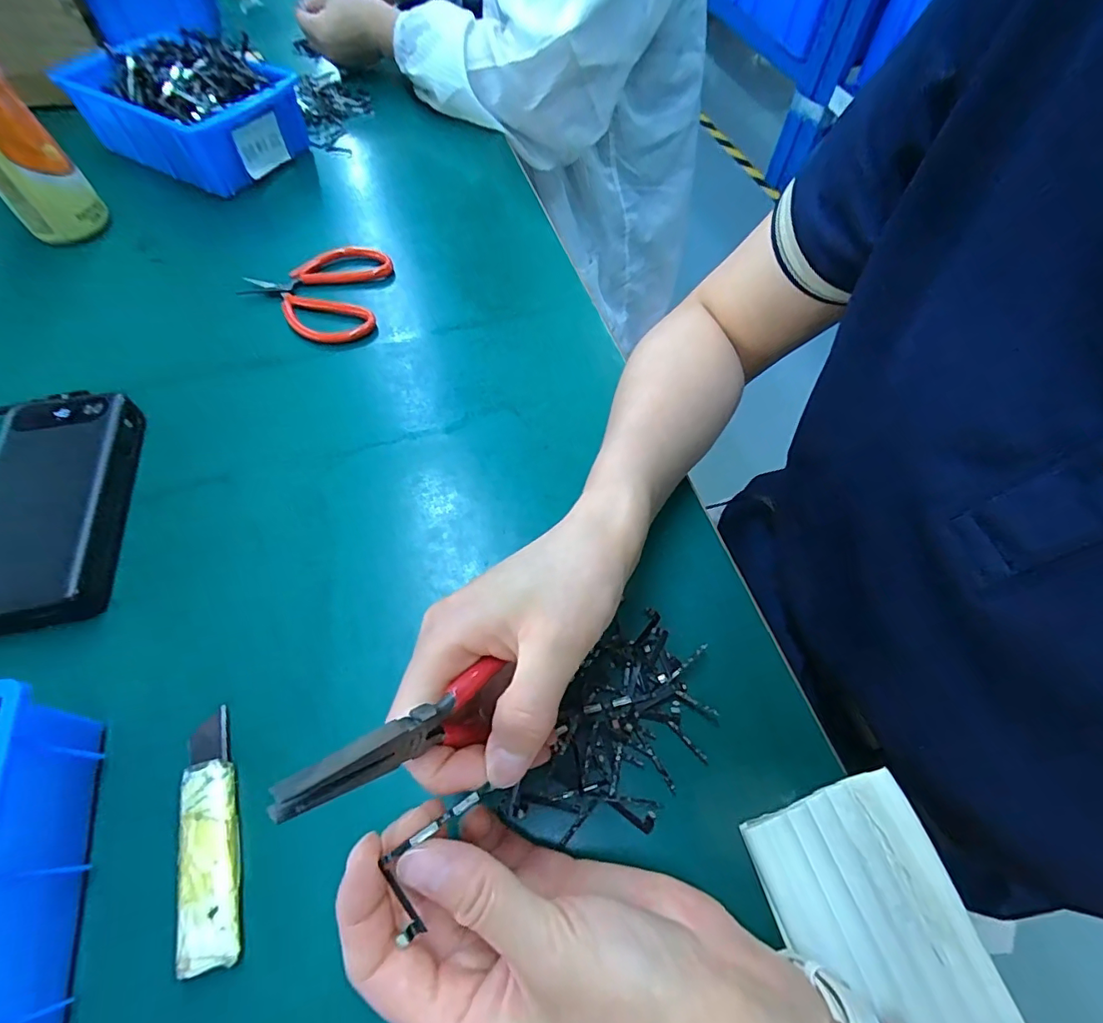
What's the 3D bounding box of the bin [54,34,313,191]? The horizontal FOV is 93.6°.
[{"bbox_3d":[-0.361,-0.407,0.519,0.187,0.072,0.131,28,62,13],"label":"bin"}]

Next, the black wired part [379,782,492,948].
[{"bbox_3d":[-0.040,0.114,0.173,0.019,0.015,0.048,32,73,15],"label":"black wired part"}]

